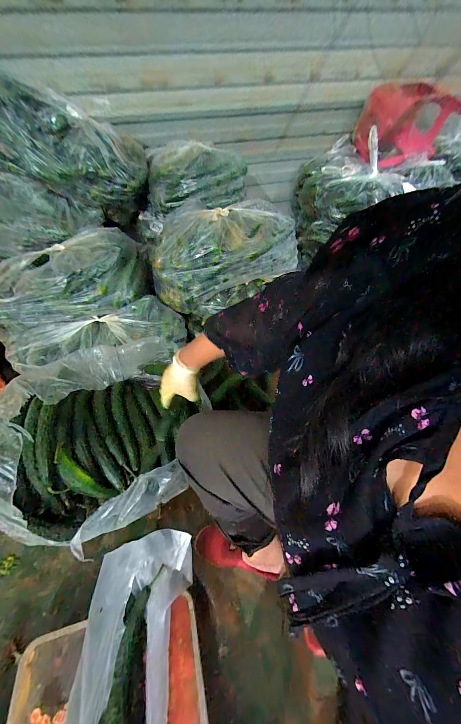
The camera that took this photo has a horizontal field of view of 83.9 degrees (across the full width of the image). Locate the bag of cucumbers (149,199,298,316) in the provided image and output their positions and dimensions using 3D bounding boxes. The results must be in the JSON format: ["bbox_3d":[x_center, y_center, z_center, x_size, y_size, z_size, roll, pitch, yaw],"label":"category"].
[{"bbox_3d":[-0.017,-0.384,0.919,0.519,0.263,0.291,-18,47,-16],"label":"bag of cucumbers"}]

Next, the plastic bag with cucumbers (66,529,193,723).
[{"bbox_3d":[-0.146,0.456,0.372,0.176,0.259,0.344,-9,45,-7],"label":"plastic bag with cucumbers"}]

